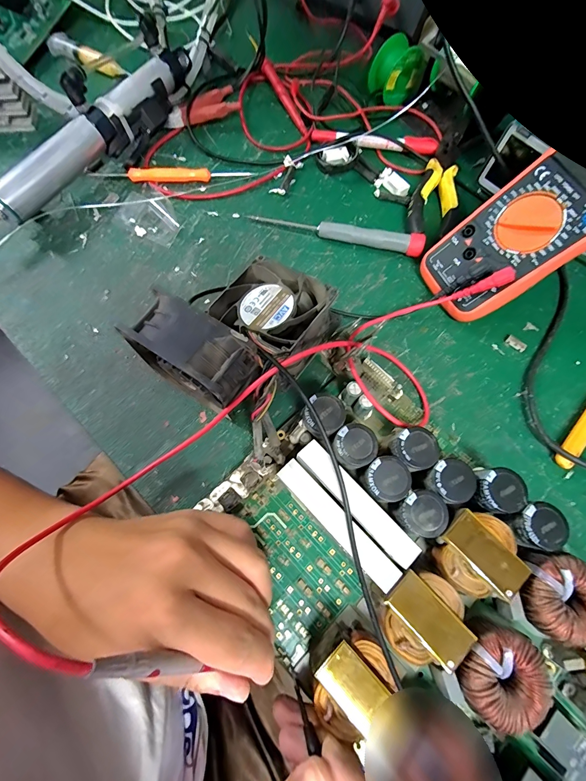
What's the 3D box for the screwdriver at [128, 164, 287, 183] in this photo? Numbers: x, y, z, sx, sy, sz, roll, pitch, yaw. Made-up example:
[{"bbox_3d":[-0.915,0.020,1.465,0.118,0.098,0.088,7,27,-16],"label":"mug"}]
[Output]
[{"bbox_3d":[-0.088,-0.226,0.346,0.154,0.013,0.015,-8,73,-4],"label":"screwdriver"}]

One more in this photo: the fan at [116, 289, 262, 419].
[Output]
[{"bbox_3d":[-0.066,-0.018,0.240,0.081,0.081,0.042,35,75,9],"label":"fan"}]

